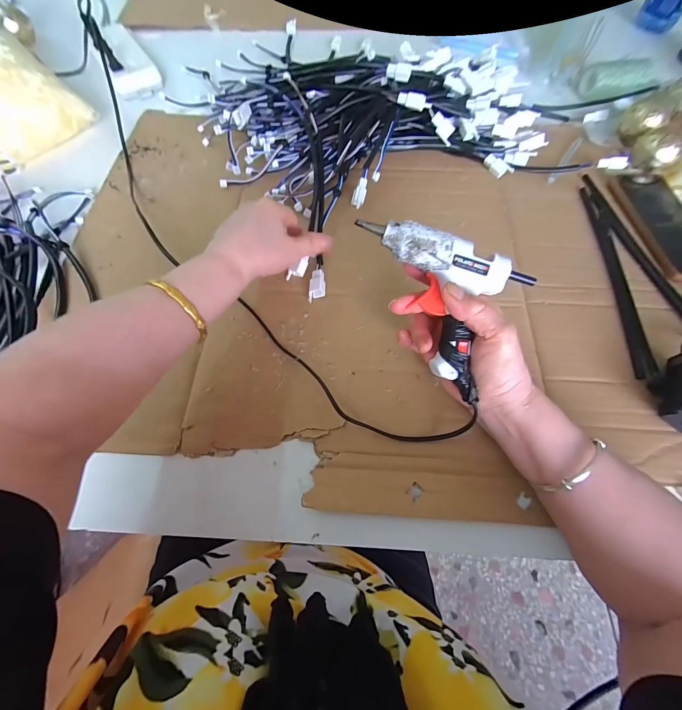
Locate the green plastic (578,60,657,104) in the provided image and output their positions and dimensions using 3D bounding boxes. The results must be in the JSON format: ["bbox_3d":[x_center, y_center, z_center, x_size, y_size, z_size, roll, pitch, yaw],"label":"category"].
[{"bbox_3d":[0.441,-0.443,0.523,0.096,0.050,0.055,-3,66,0],"label":"green plastic"}]

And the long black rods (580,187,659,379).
[{"bbox_3d":[0.314,-0.097,0.368,0.021,0.007,0.261,5,66,4],"label":"long black rods"}]

